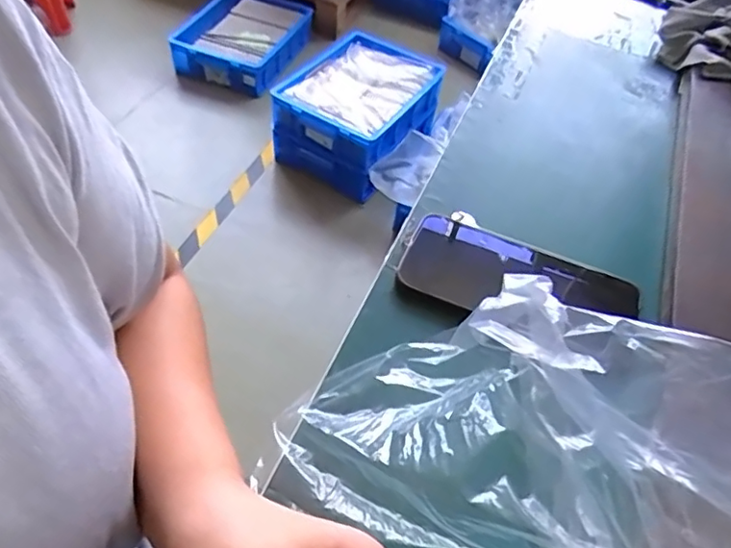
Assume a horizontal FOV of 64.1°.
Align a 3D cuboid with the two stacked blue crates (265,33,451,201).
[{"bbox_3d":[-0.018,-0.447,1.616,0.350,0.205,0.445,29,53,16],"label":"two stacked blue crates"}]

